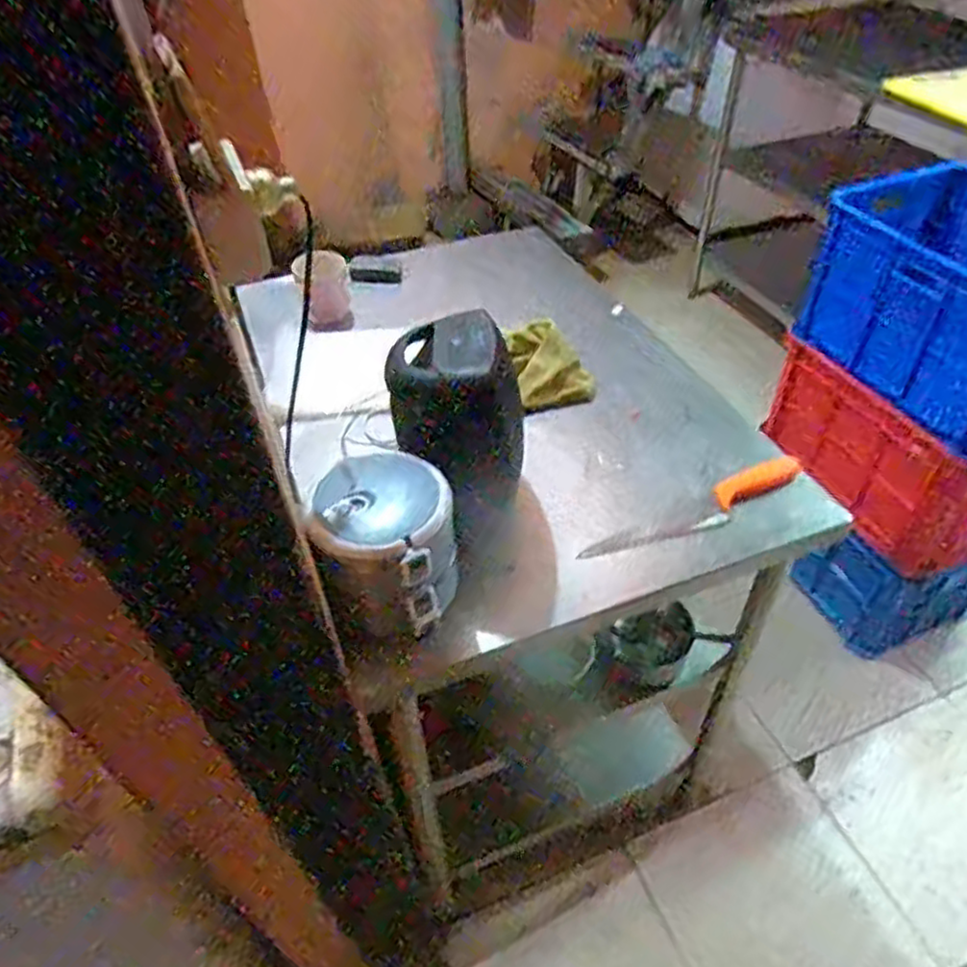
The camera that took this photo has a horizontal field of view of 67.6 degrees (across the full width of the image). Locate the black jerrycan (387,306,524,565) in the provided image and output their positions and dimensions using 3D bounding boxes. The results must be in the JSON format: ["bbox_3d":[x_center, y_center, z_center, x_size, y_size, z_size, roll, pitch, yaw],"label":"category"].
[{"bbox_3d":[-0.025,-0.062,0.820,0.144,0.245,0.109,11,46,14],"label":"black jerrycan"}]

